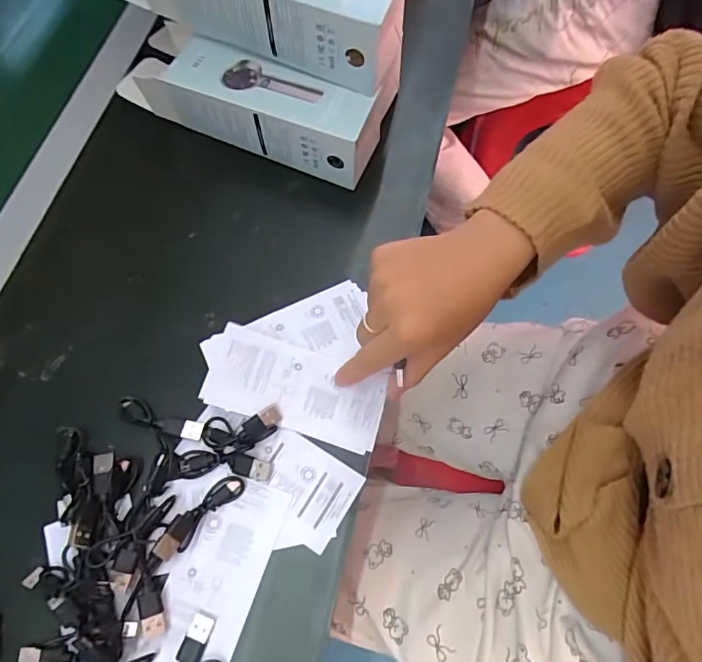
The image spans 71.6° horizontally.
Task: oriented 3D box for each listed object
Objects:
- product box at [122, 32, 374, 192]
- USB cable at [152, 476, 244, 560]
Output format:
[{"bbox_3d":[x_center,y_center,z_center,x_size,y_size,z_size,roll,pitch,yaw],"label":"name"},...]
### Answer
[{"bbox_3d":[-0.088,-0.189,0.403,0.221,0.067,0.062,22,70,8],"label":"product box"},{"bbox_3d":[-0.095,0.116,0.307,0.061,0.016,0.016,-42,74,-15],"label":"USB cable"}]

